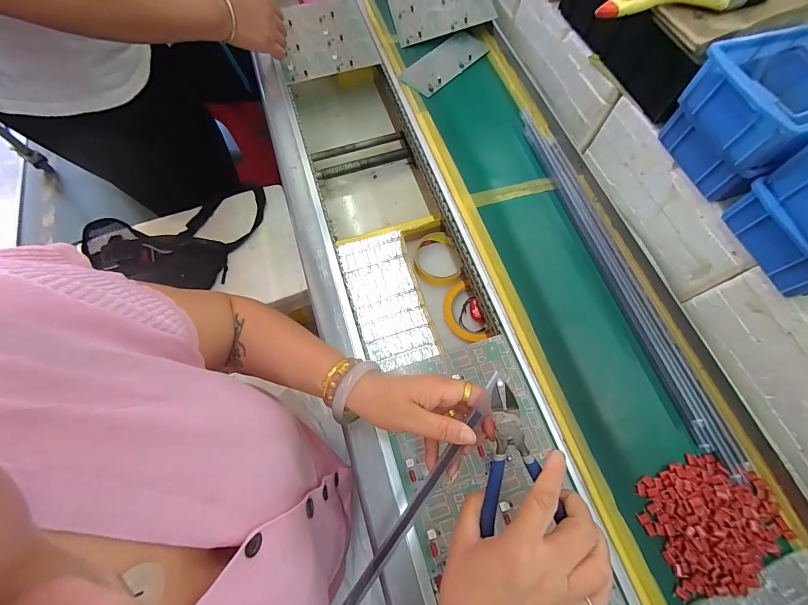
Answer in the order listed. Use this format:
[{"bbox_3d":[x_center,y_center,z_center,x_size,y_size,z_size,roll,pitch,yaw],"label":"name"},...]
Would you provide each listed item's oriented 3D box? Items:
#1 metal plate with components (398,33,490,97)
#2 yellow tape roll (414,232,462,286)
[{"bbox_3d":[0.073,-0.429,0.641,0.069,0.018,0.169,41,75,15],"label":"metal plate with components"},{"bbox_3d":[0.053,-0.071,0.575,0.072,0.034,0.084,-4,69,0],"label":"yellow tape roll"}]

